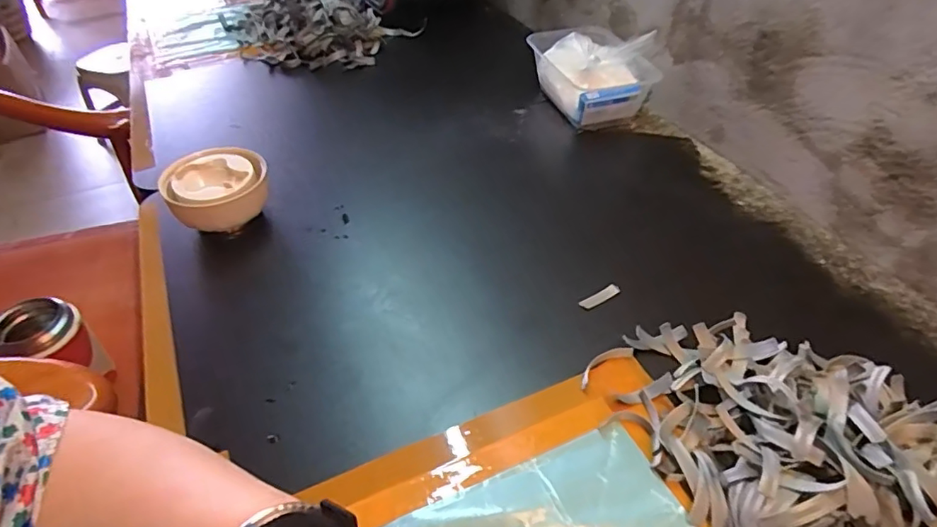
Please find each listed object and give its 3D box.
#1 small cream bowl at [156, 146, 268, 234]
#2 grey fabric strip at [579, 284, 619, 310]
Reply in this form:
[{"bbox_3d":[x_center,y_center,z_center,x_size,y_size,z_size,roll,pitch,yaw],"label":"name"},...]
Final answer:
[{"bbox_3d":[-0.235,-0.063,0.510,0.088,0.058,0.086,-21,46,-22],"label":"small cream bowl"},{"bbox_3d":[0.109,0.027,0.441,0.039,0.004,0.010,-21,46,-22],"label":"grey fabric strip"}]

